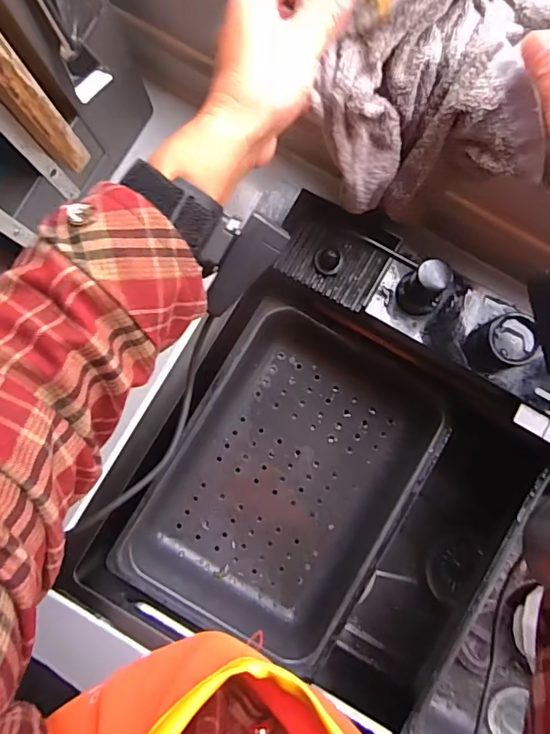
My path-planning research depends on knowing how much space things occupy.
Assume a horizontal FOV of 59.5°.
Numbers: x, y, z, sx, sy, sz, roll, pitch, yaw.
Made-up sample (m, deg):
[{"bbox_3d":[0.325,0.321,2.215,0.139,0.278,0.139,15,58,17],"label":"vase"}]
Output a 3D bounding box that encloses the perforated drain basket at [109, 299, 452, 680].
[{"bbox_3d":[0.013,0.131,0.561,0.250,0.092,0.341,30,86,3],"label":"perforated drain basket"}]

